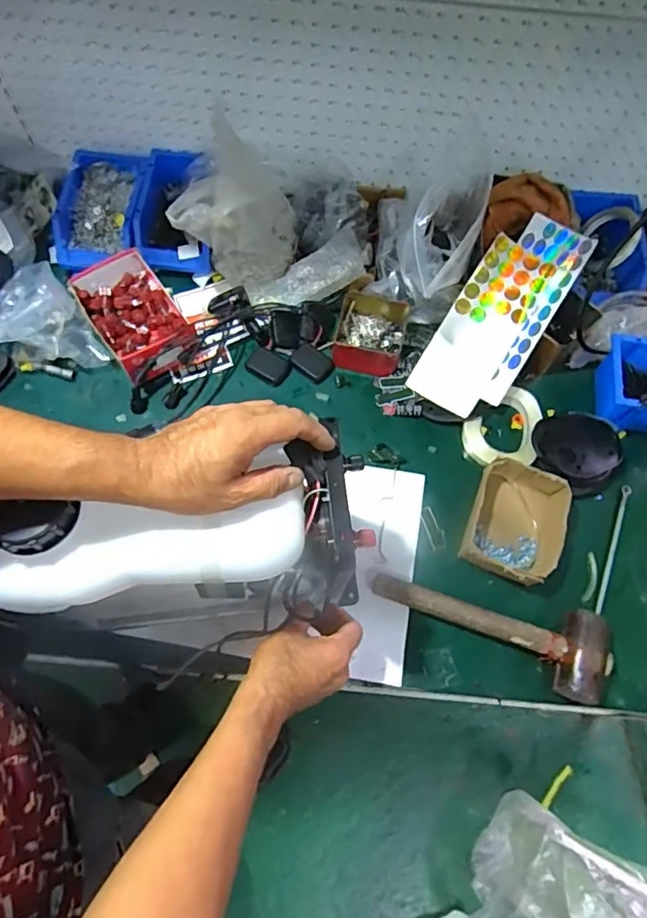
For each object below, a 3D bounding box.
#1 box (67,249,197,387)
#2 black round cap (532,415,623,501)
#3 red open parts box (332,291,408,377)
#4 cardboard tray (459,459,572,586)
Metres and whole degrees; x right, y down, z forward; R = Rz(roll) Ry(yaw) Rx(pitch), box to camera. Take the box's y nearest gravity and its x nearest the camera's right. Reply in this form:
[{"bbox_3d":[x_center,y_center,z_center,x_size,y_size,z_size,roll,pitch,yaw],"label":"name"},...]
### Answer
[{"bbox_3d":[-0.270,-0.207,0.786,0.116,0.055,0.192,-32,73,-14],"label":"box"},{"bbox_3d":[0.341,-0.010,0.738,0.112,0.040,0.104,1,68,-2],"label":"black round cap"},{"bbox_3d":[0.067,-0.186,0.807,0.101,0.035,0.121,15,68,4],"label":"red open parts box"},{"bbox_3d":[0.243,0.083,0.694,0.116,0.050,0.142,22,69,7],"label":"cardboard tray"}]

